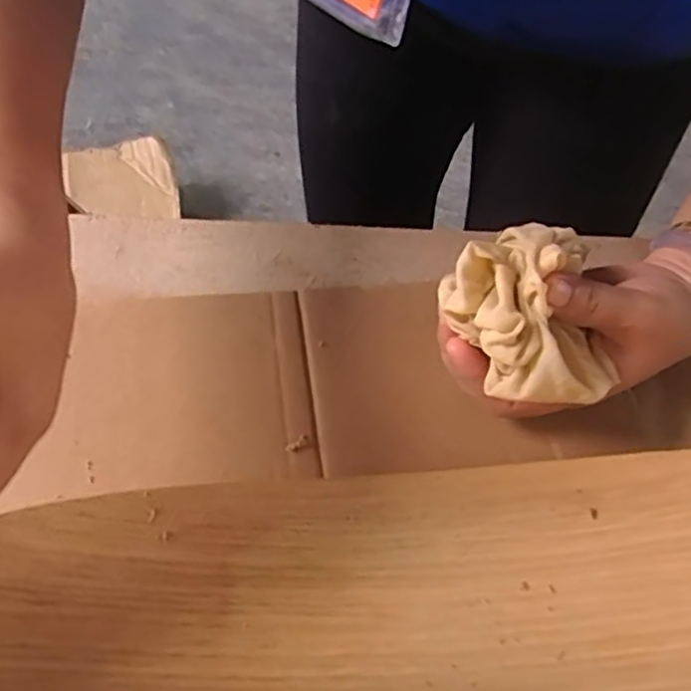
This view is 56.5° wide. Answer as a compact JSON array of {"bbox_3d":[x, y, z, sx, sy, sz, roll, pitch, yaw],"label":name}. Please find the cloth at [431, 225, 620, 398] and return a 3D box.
[{"bbox_3d":[0.089,-0.019,0.295,0.067,0.048,0.084,-29,63,-22],"label":"cloth"}]

